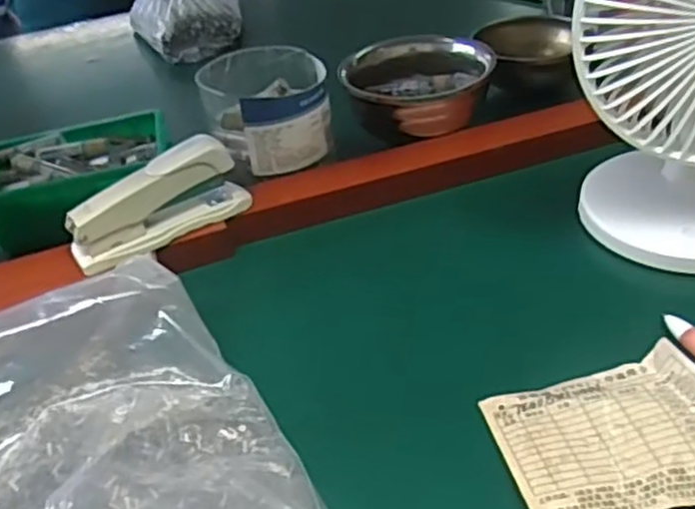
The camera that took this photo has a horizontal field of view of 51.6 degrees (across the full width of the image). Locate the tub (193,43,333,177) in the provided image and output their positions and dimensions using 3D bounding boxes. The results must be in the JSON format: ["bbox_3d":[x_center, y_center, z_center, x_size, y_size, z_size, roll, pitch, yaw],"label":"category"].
[{"bbox_3d":[-0.063,-0.113,0.574,0.095,0.063,0.102,-5,36,3],"label":"tub"}]

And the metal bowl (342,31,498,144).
[{"bbox_3d":[0.059,-0.145,0.613,0.114,0.049,0.114,-5,36,3],"label":"metal bowl"}]

